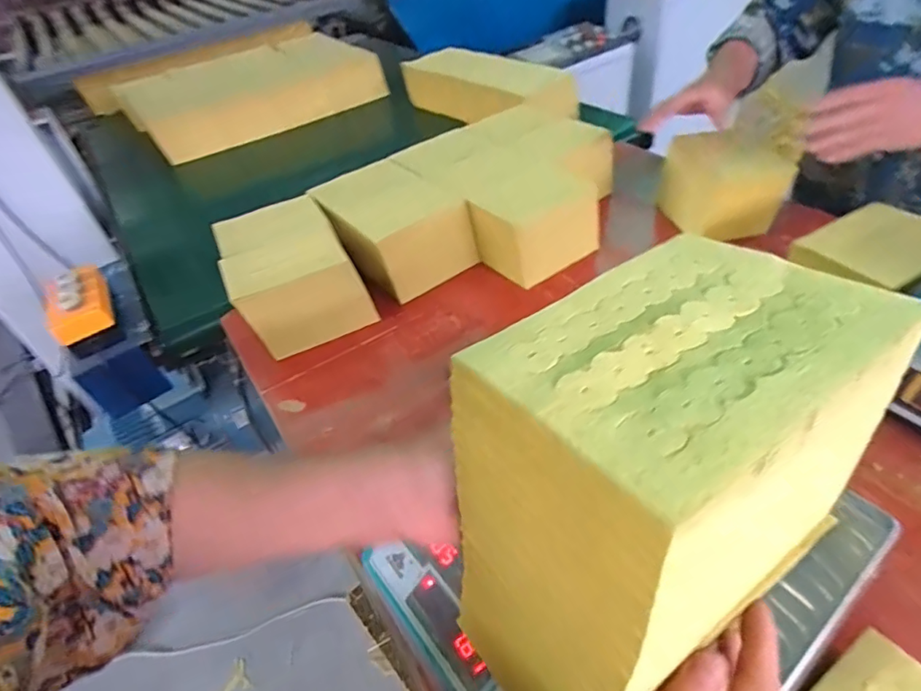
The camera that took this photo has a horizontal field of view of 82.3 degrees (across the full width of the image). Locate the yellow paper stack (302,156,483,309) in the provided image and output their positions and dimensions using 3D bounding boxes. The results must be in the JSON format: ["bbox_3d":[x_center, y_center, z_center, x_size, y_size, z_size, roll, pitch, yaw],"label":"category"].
[{"bbox_3d":[-0.122,-0.195,0.872,0.192,0.128,0.236,-30,43,-23],"label":"yellow paper stack"}]

